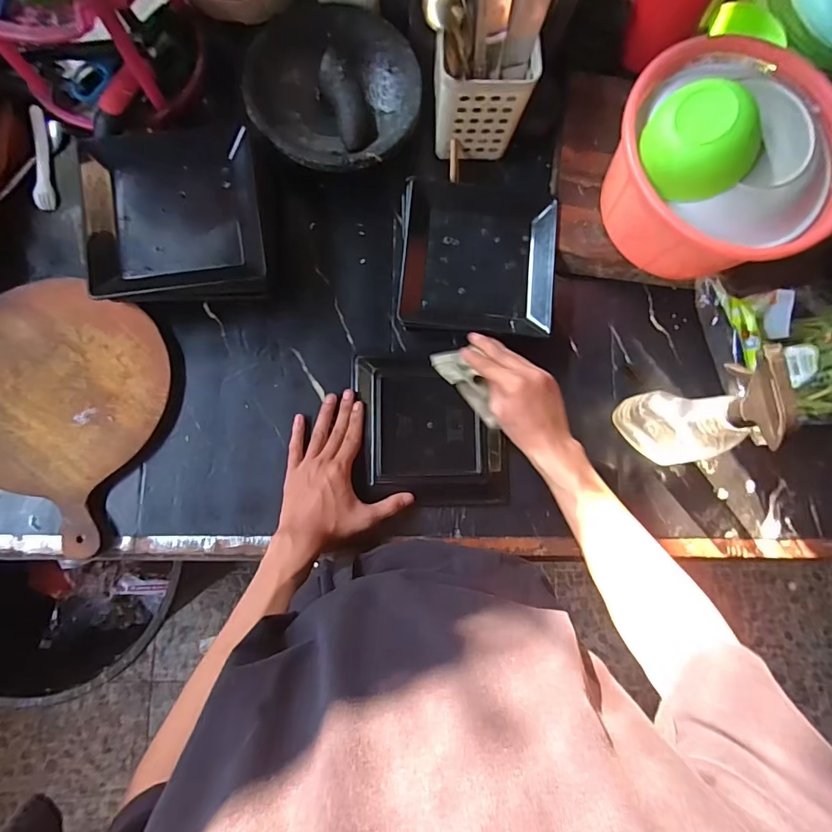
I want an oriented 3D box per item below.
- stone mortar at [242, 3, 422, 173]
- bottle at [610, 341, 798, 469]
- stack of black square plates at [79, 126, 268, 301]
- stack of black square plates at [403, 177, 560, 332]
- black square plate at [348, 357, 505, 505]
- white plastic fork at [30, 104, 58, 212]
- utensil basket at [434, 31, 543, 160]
[{"bbox_3d":[-0.108,-0.430,0.603,0.214,0.061,0.233,-6,84,-4],"label":"stone mortar"},{"bbox_3d":[0.311,0.002,0.493,0.098,0.220,0.062,43,83,2],"label":"bottle"},{"bbox_3d":[-0.283,-0.236,0.559,0.191,0.072,0.206,-10,84,-5],"label":"stack of black square plates"},{"bbox_3d":[0.080,-0.210,0.603,0.195,0.032,0.201,3,83,-3],"label":"stack of black square plates"},{"bbox_3d":[0.021,0.018,0.570,0.187,0.023,0.181,0,83,-4],"label":"black square plate"},{"bbox_3d":[-0.484,-0.329,0.588,0.024,0.018,0.134,-9,84,-5],"label":"white plastic fork"},{"bbox_3d":[0.080,-0.393,0.578,0.120,0.121,0.066,4,83,-3],"label":"utensil basket"}]

